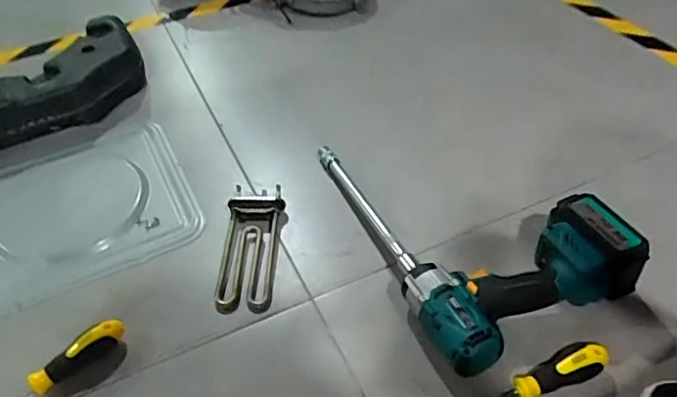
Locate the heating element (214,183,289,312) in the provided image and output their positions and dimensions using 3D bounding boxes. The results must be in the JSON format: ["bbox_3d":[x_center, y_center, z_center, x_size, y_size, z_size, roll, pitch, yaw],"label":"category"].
[{"bbox_3d":[-0.112,0.061,0.710,0.075,0.024,0.185,-1,46,1],"label":"heating element"}]

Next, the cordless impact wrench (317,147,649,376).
[{"bbox_3d":[0.152,0.010,0.703,0.257,0.084,0.384,-20,48,-16],"label":"cordless impact wrench"}]

